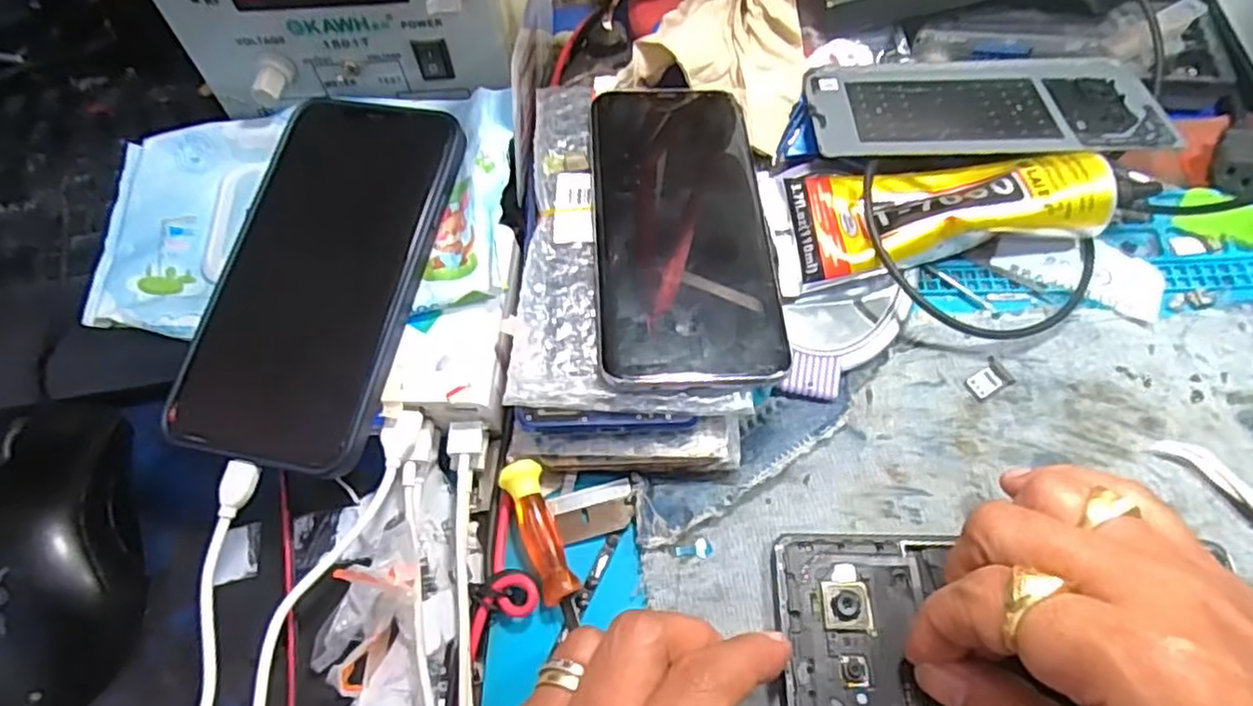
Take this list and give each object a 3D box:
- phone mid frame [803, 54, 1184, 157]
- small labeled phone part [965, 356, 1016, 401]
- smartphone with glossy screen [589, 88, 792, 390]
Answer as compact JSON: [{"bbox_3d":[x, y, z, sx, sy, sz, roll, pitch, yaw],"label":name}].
[{"bbox_3d":[0.169,-0.121,0.335,0.159,0.004,0.079,-2,52,3],"label":"phone mid frame"},{"bbox_3d":[0.153,0.011,0.295,0.019,0.004,0.013,-31,64,-14],"label":"small labeled phone part"},{"bbox_3d":[0.023,-0.057,0.300,0.072,0.005,0.159,-2,58,-3],"label":"smartphone with glossy screen"}]

